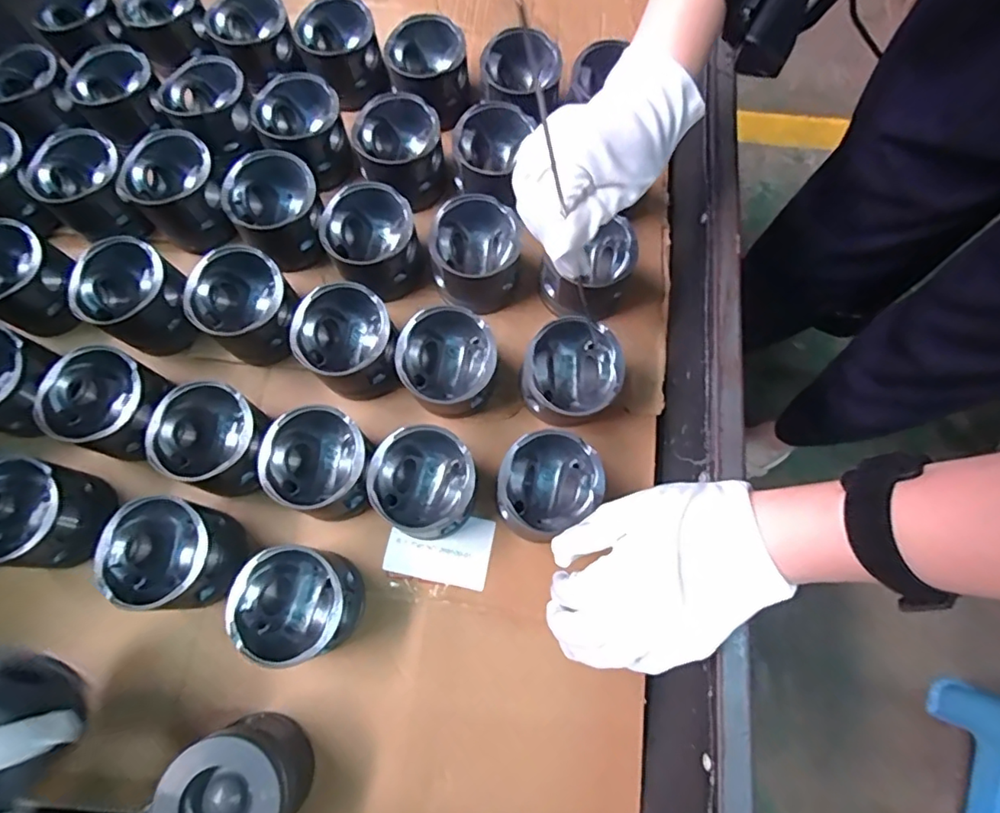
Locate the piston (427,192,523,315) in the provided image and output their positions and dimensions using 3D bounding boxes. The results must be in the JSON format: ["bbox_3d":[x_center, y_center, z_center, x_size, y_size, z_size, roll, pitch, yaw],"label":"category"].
[{"bbox_3d":[-0.022,-0.144,0.544,0.082,0.074,0.086,0,71,0],"label":"piston"}]

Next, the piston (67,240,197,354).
[{"bbox_3d":[-0.338,-0.100,0.530,0.089,0.072,0.082,0,71,0],"label":"piston"}]

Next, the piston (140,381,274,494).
[{"bbox_3d":[-0.245,0.031,0.491,0.084,0.069,0.082,0,71,0],"label":"piston"}]

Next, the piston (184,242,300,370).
[{"bbox_3d":[-0.232,-0.090,0.523,0.083,0.074,0.081,0,71,0],"label":"piston"}]

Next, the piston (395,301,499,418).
[{"bbox_3d":[-0.046,-0.036,0.509,0.081,0.077,0.082,0,71,0],"label":"piston"}]

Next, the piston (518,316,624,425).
[{"bbox_3d":[0.064,-0.028,0.509,0.083,0.087,0.087,0,71,0],"label":"piston"}]

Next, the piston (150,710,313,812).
[{"bbox_3d":[-0.188,0.276,0.412,0.086,0.073,0.089,0,71,0],"label":"piston"}]

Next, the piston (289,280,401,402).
[{"bbox_3d":[-0.137,-0.057,0.512,0.081,0.072,0.085,0,71,0],"label":"piston"}]

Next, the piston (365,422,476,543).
[{"bbox_3d":[-0.061,0.068,0.481,0.083,0.074,0.087,0,71,0],"label":"piston"}]

